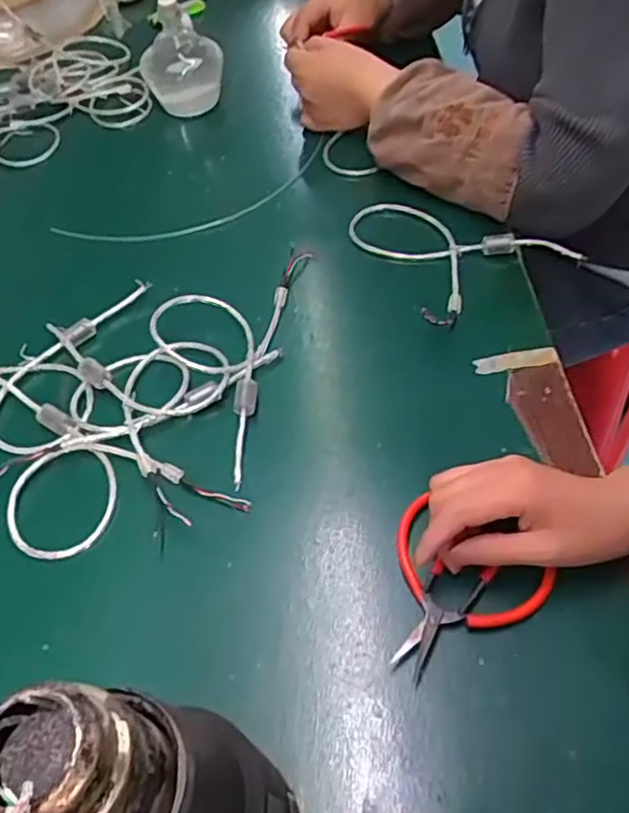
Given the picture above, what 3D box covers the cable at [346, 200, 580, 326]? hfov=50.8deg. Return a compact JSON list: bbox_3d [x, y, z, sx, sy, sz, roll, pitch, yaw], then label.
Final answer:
[{"bbox_3d":[0.116,-0.148,0.582,0.151,0.031,0.169,-25,56,-13],"label":"cable"}]

